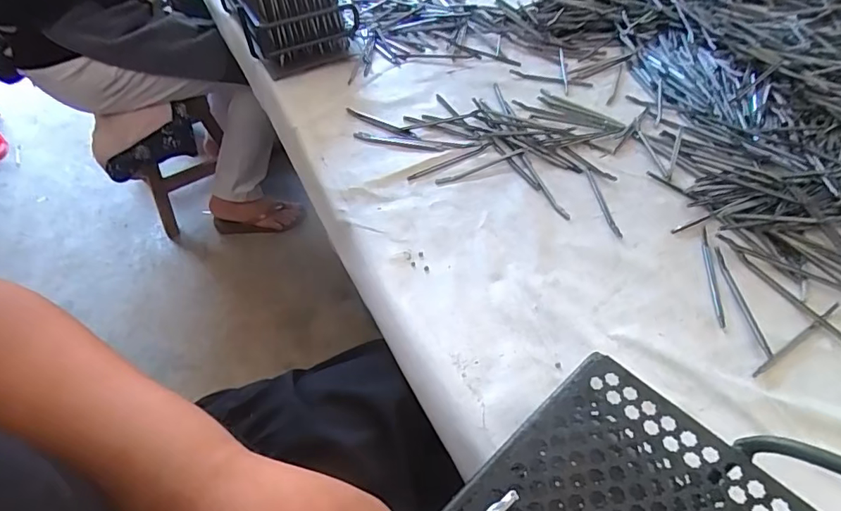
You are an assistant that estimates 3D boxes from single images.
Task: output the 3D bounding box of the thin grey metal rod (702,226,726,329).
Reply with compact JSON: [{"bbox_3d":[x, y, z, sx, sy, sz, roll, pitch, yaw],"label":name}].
[{"bbox_3d":[0.272,0.017,0.460,0.008,0.006,0.114,6,50,10],"label":"thin grey metal rod"}]

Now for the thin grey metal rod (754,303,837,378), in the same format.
[{"bbox_3d":[0.311,0.069,0.406,0.113,0.004,0.007,-28,52,-18],"label":"thin grey metal rod"}]

